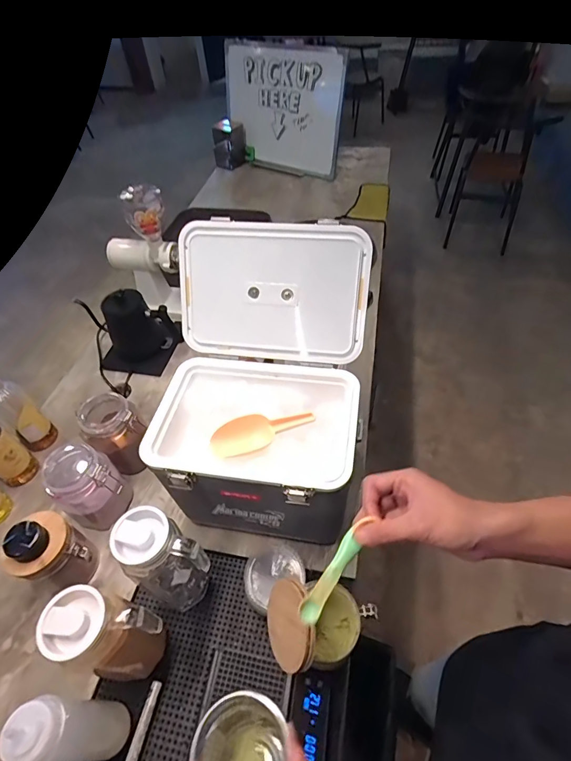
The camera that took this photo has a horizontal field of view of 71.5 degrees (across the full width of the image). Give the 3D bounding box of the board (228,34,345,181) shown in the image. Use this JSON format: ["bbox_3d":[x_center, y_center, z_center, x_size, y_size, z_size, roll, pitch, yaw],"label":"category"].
[{"bbox_3d":[-0.018,-1.070,1.577,0.494,0.423,0.050,20,52,17],"label":"board"}]

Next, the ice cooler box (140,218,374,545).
[{"bbox_3d":[-0.040,0.023,0.679,0.312,0.433,0.338,5,47,12],"label":"ice cooler box"}]

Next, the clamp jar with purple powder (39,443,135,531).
[{"bbox_3d":[-0.365,0.203,0.750,0.101,0.189,0.105,-4,46,4],"label":"clamp jar with purple powder"}]

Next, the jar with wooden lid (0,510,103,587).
[{"bbox_3d":[-0.388,0.288,0.660,0.093,0.166,0.097,-4,46,4],"label":"jar with wooden lid"}]

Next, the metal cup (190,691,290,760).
[{"bbox_3d":[-0.039,0.384,0.398,0.084,0.111,0.090,-2,39,1],"label":"metal cup"}]

